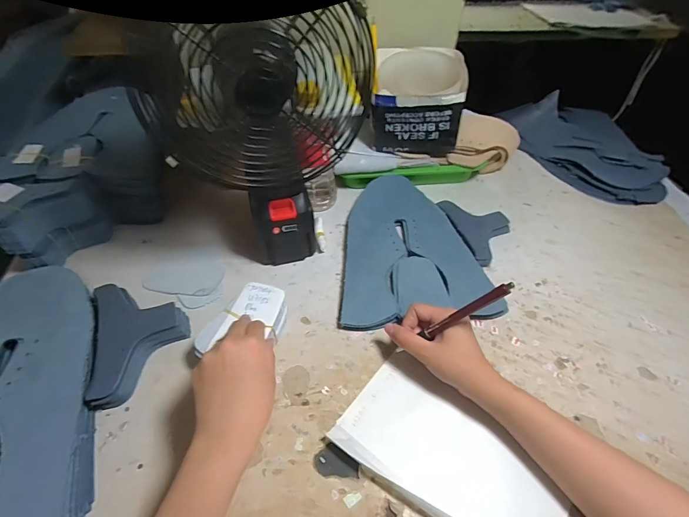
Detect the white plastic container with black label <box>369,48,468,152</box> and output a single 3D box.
[{"bbox_3d":[0.113,-0.247,0.581,0.131,0.106,0.140,3,50,2],"label":"white plastic container with black label"}]

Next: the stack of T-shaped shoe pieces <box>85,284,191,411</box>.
[{"bbox_3d":[-0.229,0.086,0.420,0.093,0.031,0.141,-12,52,-15],"label":"stack of T-shaped shoe pieces"}]

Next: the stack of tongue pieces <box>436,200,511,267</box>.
[{"bbox_3d":[0.198,-0.047,0.534,0.078,0.014,0.121,-11,52,-14],"label":"stack of tongue pieces"}]

